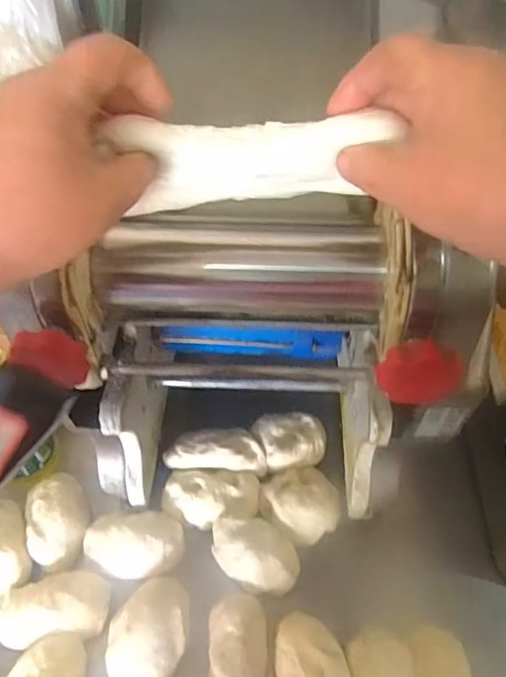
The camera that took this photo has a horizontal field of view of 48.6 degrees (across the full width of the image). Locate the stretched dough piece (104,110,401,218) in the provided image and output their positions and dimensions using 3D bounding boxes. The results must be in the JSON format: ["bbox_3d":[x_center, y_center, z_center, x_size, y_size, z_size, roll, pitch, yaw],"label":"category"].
[{"bbox_3d":[-0.001,-0.091,0.280,0.129,0.050,0.020,-4,50,0],"label":"stretched dough piece"}]

